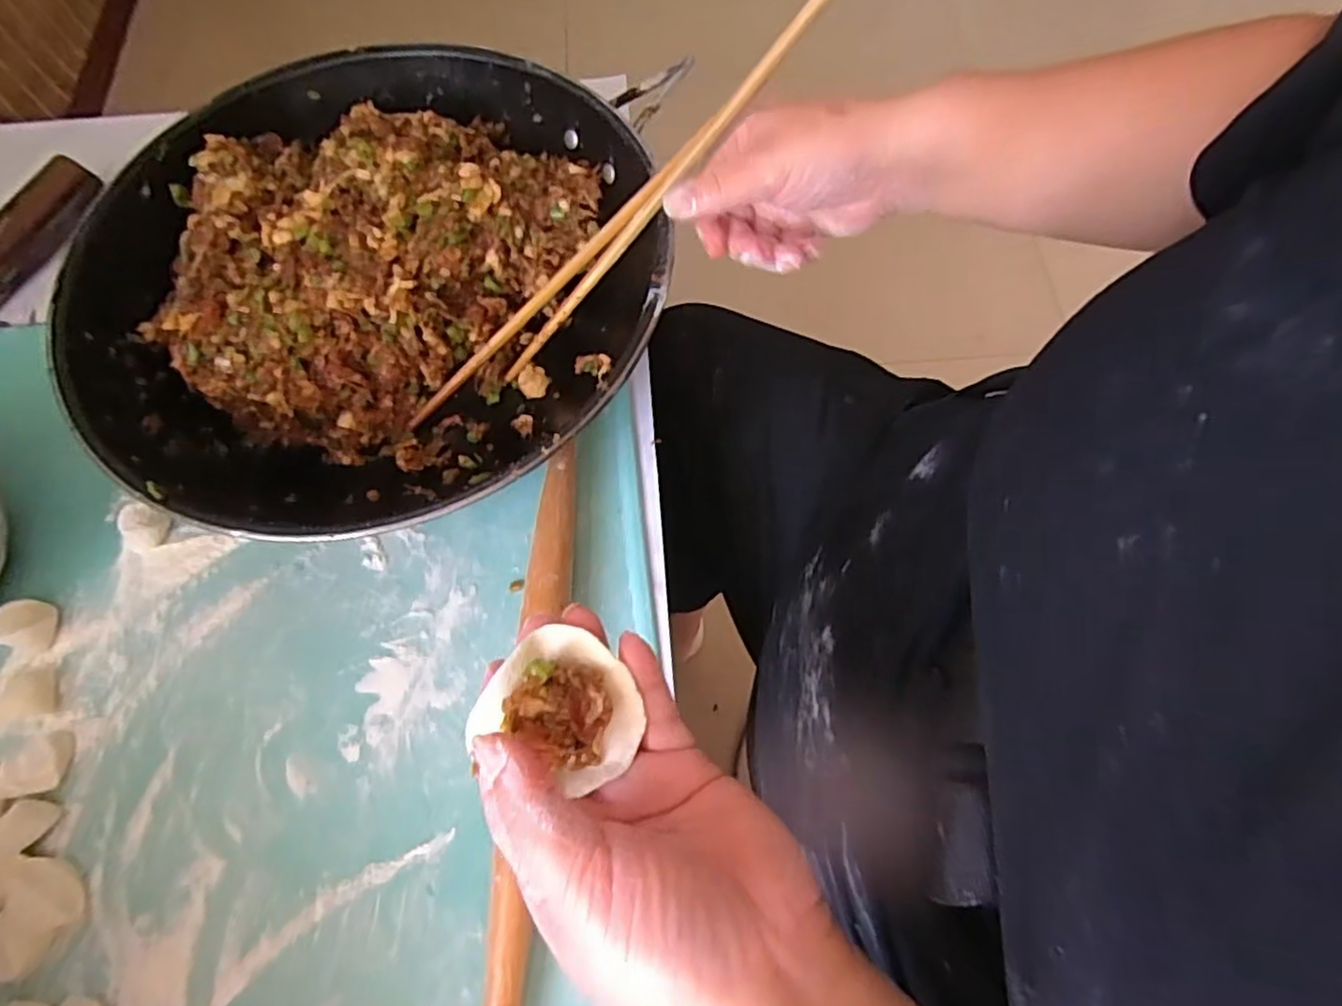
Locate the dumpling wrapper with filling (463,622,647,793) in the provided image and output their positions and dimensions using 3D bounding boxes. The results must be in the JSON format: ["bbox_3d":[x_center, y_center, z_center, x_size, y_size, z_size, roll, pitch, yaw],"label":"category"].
[{"bbox_3d":[-0.035,0.068,0.232,0.048,0.024,0.044,30,71,13],"label":"dumpling wrapper with filling"}]

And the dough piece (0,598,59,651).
[{"bbox_3d":[-0.344,0.064,0.370,0.026,0.013,0.025,8,67,4],"label":"dough piece"}]

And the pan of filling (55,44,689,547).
[{"bbox_3d":[-0.157,-0.114,0.400,0.298,0.093,0.302,0,67,1],"label":"pan of filling"}]

